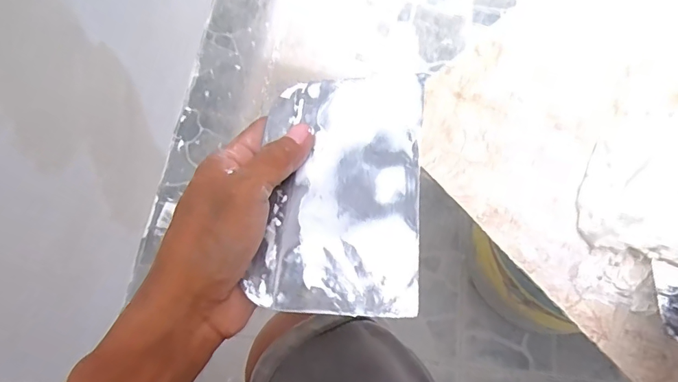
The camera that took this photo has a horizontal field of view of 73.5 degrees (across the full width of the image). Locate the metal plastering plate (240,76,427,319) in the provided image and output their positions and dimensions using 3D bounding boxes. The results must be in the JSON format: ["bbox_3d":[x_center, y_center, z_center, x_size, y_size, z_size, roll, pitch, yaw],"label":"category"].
[{"bbox_3d":[0.000,-0.005,0.252,0.089,0.004,0.143,1,63,13],"label":"metal plastering plate"}]

